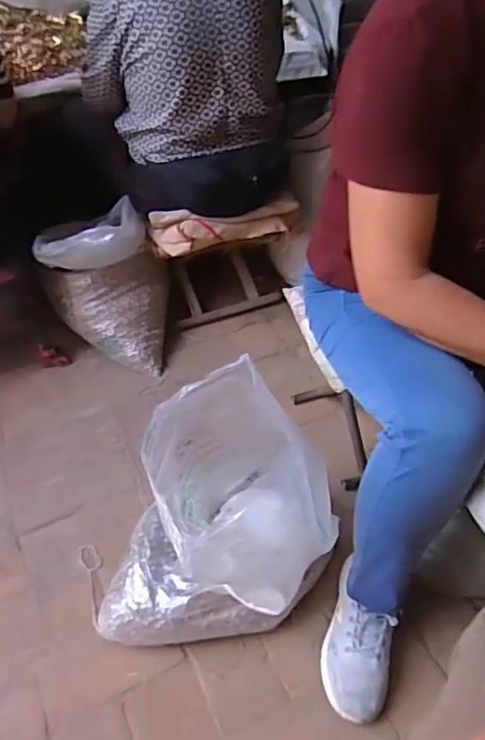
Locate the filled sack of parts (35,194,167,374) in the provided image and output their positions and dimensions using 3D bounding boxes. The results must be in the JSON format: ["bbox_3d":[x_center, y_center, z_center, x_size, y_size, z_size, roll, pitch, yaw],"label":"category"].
[{"bbox_3d":[-0.301,-0.203,1.347,0.265,0.302,0.219,16,48,15],"label":"filled sack of parts"}]

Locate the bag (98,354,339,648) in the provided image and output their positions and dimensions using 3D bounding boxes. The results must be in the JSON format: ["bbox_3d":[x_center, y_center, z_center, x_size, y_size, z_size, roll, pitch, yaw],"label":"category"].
[{"bbox_3d":[-0.036,0.246,0.878,0.299,0.356,0.359,23,50,21],"label":"bag"}]

